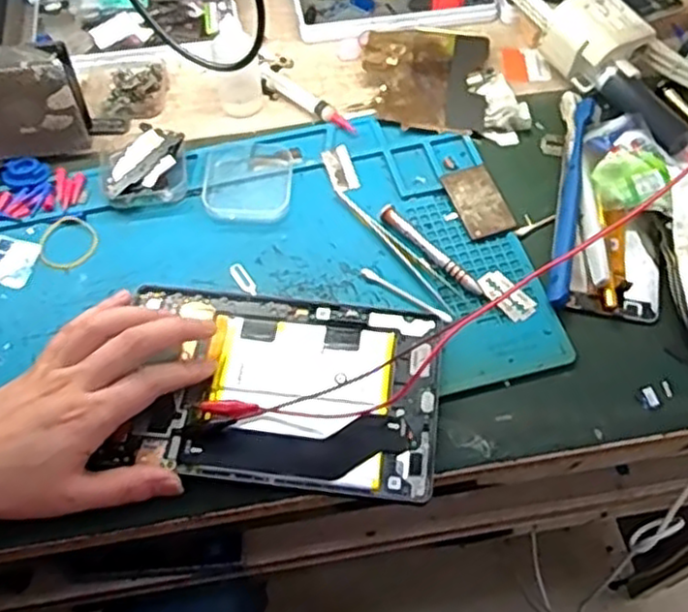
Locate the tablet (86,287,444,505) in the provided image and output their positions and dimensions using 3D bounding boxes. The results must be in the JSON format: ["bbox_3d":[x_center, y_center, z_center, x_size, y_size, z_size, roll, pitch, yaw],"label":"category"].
[{"bbox_3d":[-0.037,0.051,0.457,0.191,0.010,0.124,7,58,5],"label":"tablet"}]

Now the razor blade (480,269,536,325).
[{"bbox_3d":[0.111,-0.008,0.501,0.023,0.005,0.042,-36,65,-19],"label":"razor blade"}]

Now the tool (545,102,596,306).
[{"bbox_3d":[0.163,-0.079,0.530,0.017,0.021,0.180,12,59,8],"label":"tool"}]

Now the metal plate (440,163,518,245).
[{"bbox_3d":[0.099,-0.077,0.542,0.036,0.004,0.060,-17,64,-8],"label":"metal plate"}]

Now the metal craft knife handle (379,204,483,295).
[{"bbox_3d":[0.060,-0.039,0.514,0.011,0.011,0.093,-40,66,-21],"label":"metal craft knife handle"}]

